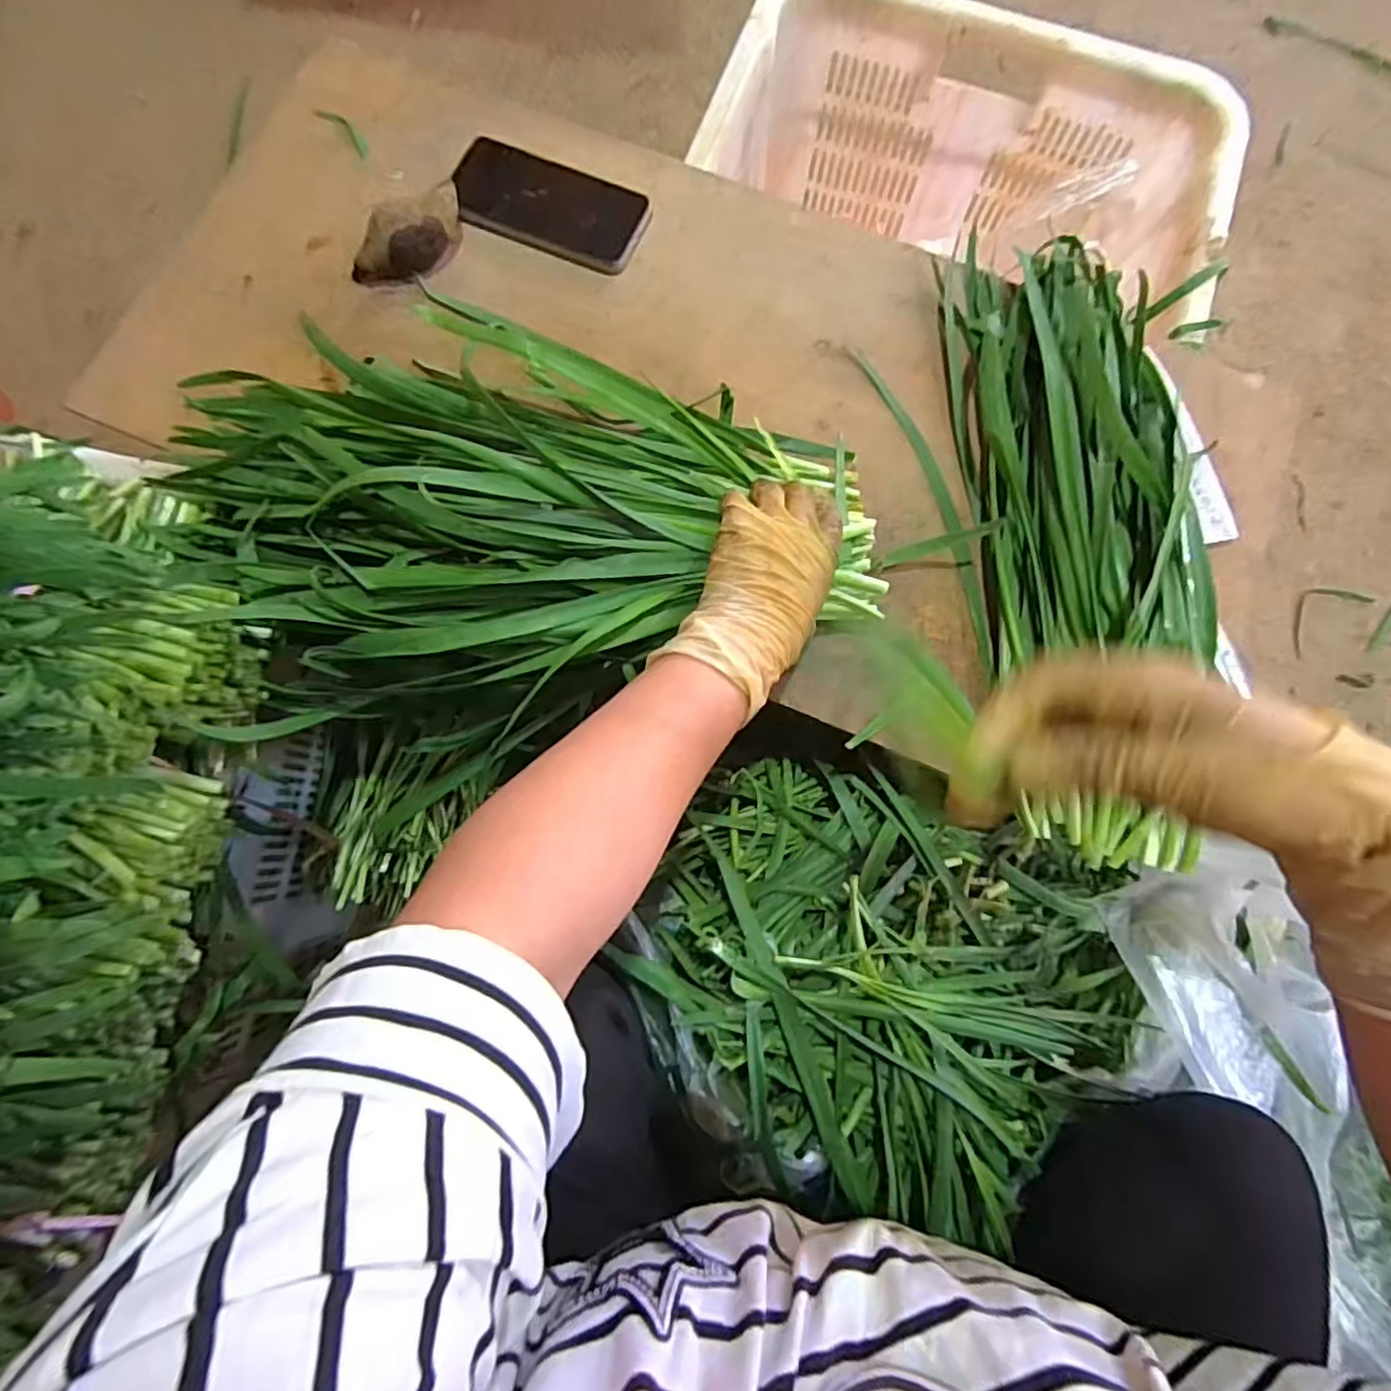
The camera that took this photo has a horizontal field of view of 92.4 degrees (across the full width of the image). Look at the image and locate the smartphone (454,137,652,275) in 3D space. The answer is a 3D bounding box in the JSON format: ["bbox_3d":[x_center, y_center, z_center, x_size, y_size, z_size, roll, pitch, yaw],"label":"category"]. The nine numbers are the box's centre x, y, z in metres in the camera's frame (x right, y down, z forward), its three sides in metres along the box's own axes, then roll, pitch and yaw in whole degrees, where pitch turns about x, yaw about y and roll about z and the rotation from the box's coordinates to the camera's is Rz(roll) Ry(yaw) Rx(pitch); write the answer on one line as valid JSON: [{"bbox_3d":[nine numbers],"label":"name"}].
[{"bbox_3d":[-0.121,-0.402,0.547,0.158,0.005,0.080,22,79,3],"label":"smartphone"}]

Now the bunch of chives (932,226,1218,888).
[{"bbox_3d":[0.273,-0.123,0.467,0.135,0.069,0.468,-2,79,-2],"label":"bunch of chives"}]

